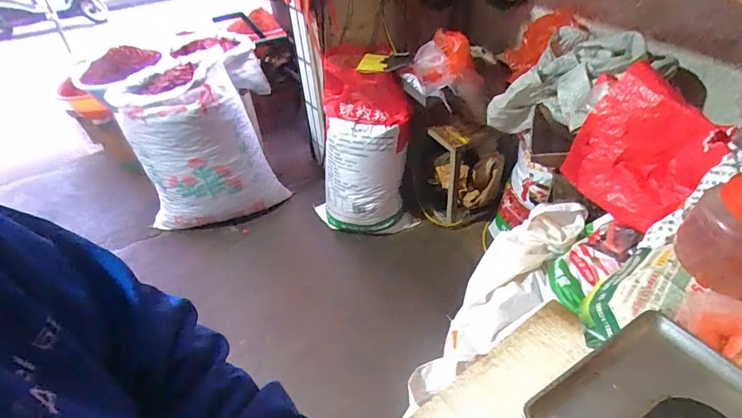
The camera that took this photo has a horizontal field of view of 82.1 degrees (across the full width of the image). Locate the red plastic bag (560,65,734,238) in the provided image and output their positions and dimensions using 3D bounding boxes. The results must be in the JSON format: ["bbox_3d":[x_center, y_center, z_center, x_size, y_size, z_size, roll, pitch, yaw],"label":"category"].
[{"bbox_3d":[0.595,-0.126,0.941,0.120,0.286,0.273,-35,49,-30],"label":"red plastic bag"}]

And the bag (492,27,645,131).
[{"bbox_3d":[0.552,-0.322,1.209,0.270,0.277,0.317,-23,45,-20],"label":"bag"}]

